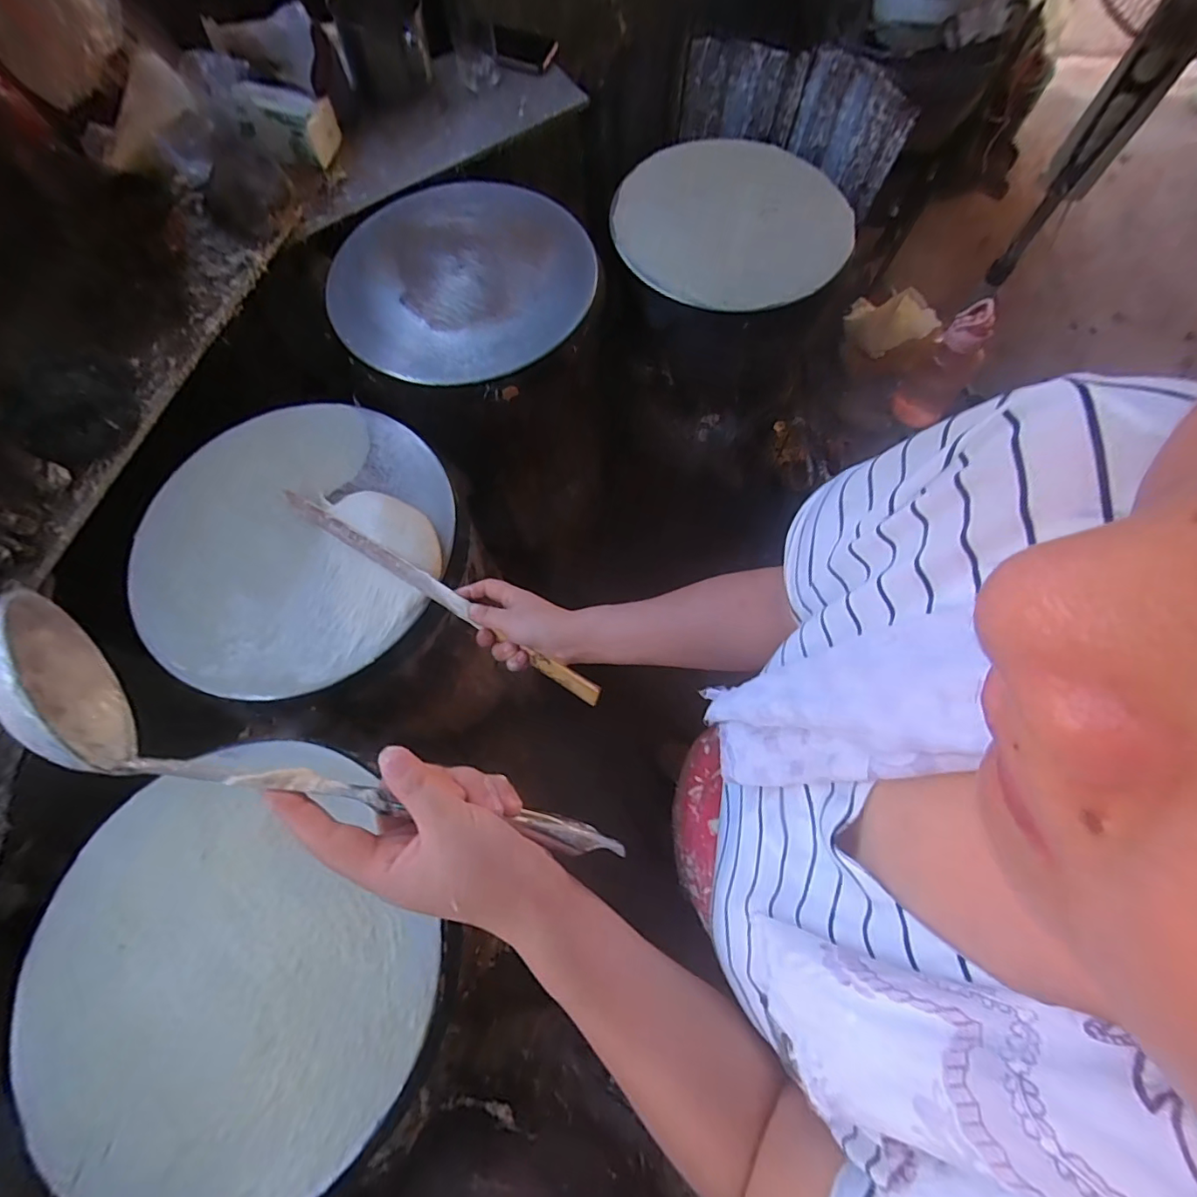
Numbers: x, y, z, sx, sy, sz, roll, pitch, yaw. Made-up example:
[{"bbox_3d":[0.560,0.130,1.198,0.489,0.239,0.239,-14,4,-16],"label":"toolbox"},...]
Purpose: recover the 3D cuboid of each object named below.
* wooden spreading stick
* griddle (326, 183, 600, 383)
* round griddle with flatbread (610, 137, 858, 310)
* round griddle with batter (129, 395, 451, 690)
[{"bbox_3d":[-0.176,-0.009,0.547,0.418,0.023,0.019,31,74,13],"label":"wooden spreading stick"},{"bbox_3d":[-0.183,-0.434,0.697,0.336,0.012,0.331,0,71,1],"label":"griddle"},{"bbox_3d":[0.204,-0.566,0.768,0.326,0.053,0.319,0,71,1],"label":"round griddle with flatbread"},{"bbox_3d":[-0.349,-0.076,0.584,0.340,0.036,0.353,0,71,1],"label":"round griddle with batter"}]

